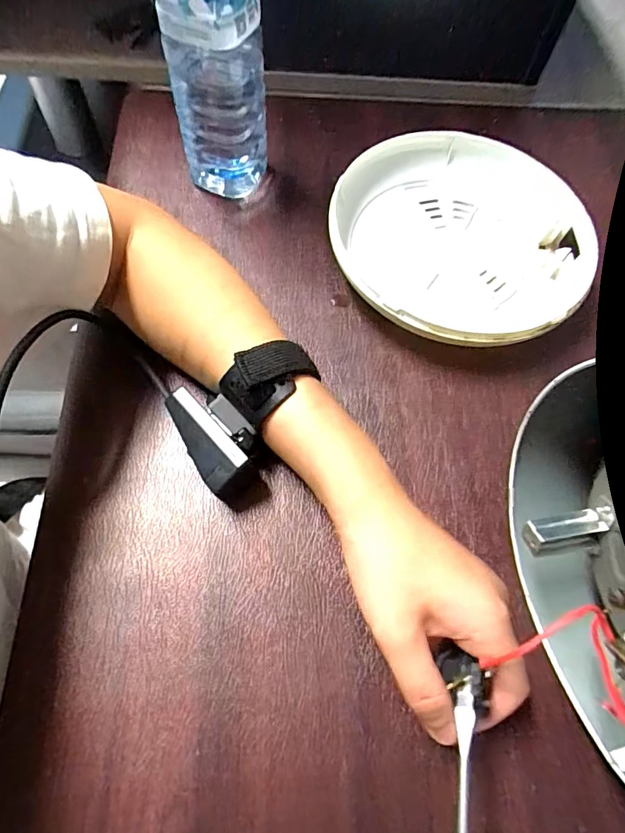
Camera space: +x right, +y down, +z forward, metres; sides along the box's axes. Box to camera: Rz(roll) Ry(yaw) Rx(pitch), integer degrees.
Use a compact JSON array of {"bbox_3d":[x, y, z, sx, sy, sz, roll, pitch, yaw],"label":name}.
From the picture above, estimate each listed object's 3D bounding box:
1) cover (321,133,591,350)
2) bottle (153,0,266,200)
[{"bbox_3d":[0.113,-0.141,0.367,0.197,0.035,0.195,1,67,-2],"label":"cover"},{"bbox_3d":[-0.068,-0.261,0.312,0.065,0.213,0.064,-4,67,-5],"label":"bottle"}]

